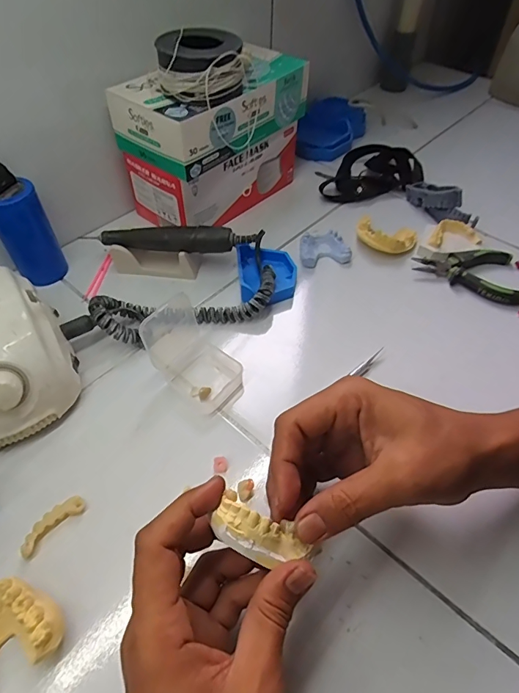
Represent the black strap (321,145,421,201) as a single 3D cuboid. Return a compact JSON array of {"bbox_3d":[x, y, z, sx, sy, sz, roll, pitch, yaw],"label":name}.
[{"bbox_3d":[0.168,-0.248,0.604,0.114,0.034,0.144,21,53,16],"label":"black strap"}]

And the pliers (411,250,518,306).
[{"bbox_3d":[0.233,-0.080,0.475,0.111,0.020,0.078,5,51,3],"label":"pliers"}]

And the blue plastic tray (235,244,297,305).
[{"bbox_3d":[0.008,-0.083,0.463,0.061,0.028,0.084,-5,51,-5],"label":"blue plastic tray"}]

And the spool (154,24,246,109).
[{"bbox_3d":[-0.058,-0.273,0.414,0.090,0.049,0.072,-7,51,-6],"label":"spool"}]

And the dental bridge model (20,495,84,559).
[{"bbox_3d":[-0.150,0.128,0.305,0.013,0.010,0.048,34,58,24],"label":"dental bridge model"}]

